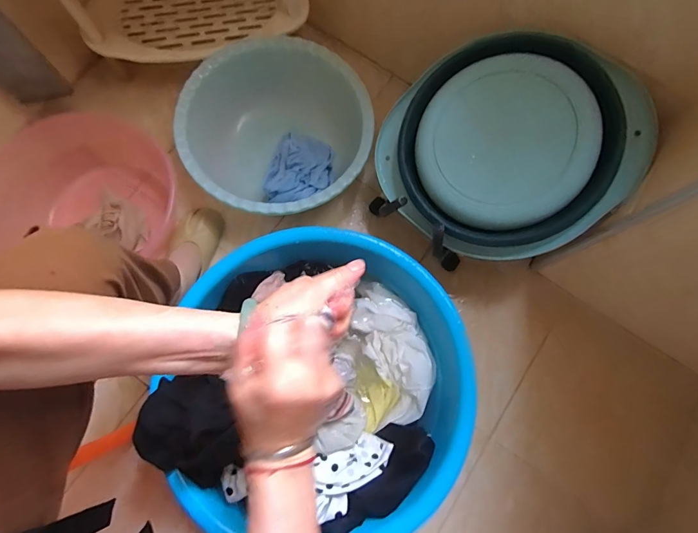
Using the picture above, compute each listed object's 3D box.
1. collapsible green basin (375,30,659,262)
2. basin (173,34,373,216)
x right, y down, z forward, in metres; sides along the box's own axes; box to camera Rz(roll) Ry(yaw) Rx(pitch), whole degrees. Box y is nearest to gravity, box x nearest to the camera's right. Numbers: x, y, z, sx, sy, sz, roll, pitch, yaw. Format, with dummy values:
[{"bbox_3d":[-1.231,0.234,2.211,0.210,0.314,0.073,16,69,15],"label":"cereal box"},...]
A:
[{"bbox_3d":[0.247,-0.197,0.630,0.377,0.086,0.393,46,106,12],"label":"collapsible green basin"},{"bbox_3d":[-0.145,-0.266,0.810,0.363,0.165,0.365,0,75,-1],"label":"basin"}]

